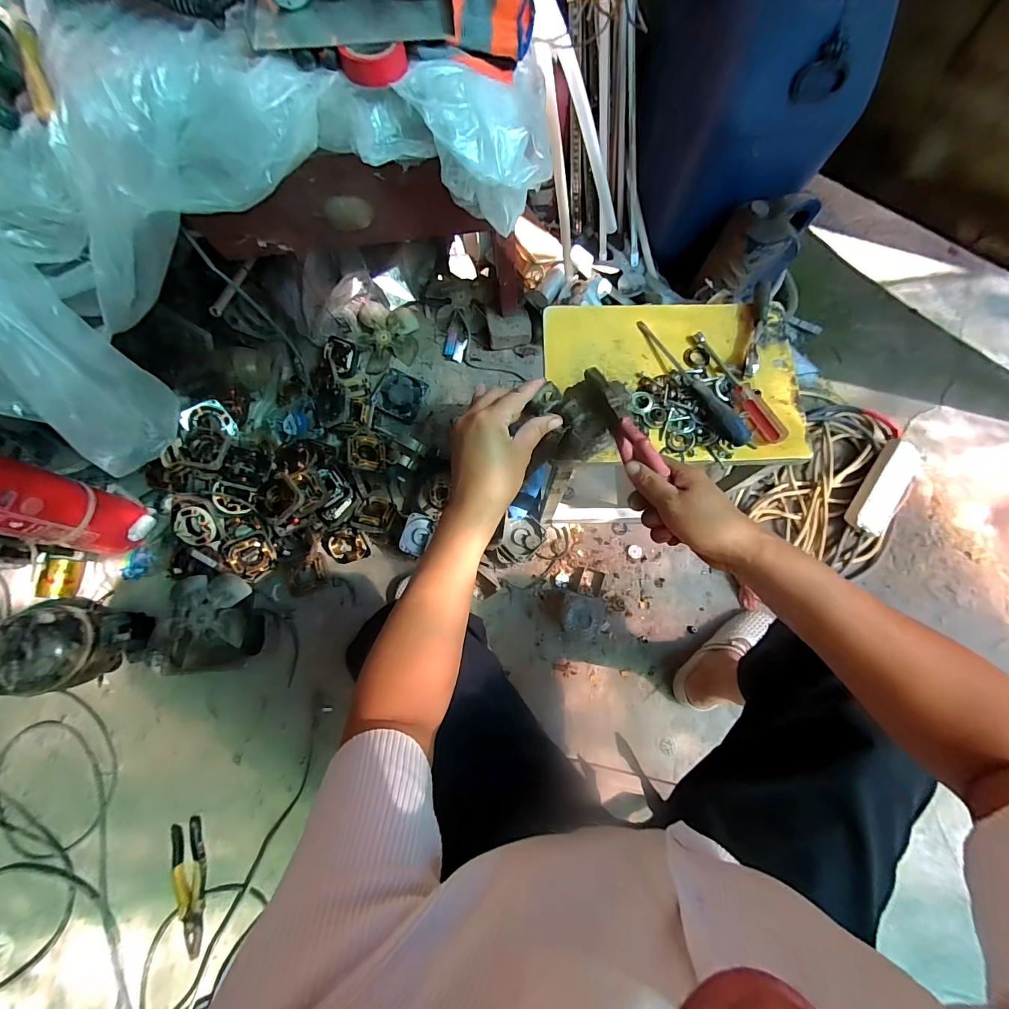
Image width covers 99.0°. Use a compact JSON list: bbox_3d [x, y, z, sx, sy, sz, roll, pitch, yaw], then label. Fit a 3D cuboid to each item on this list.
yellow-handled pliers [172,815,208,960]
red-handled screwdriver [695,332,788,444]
[{"bbox_3d":[-0.554,0.675,0.762,0.053,0.026,0.207,-15,72,-5],"label":"yellow-handled pliers"},{"bbox_3d":[0.304,-0.156,0.559,0.025,0.021,0.177,-25,73,-6],"label":"red-handled screwdriver"}]

